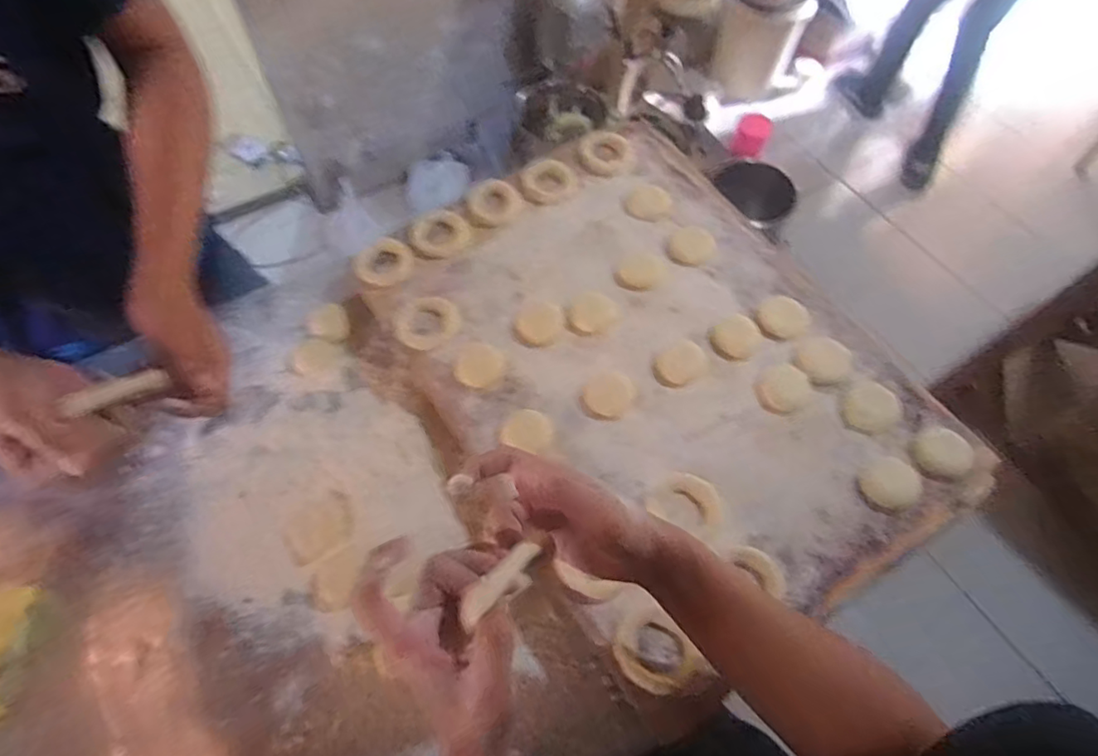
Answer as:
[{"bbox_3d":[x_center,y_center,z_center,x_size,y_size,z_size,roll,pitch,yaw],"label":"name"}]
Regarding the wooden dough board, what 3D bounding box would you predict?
[{"bbox_3d":[0.113,-0.035,0.639,0.449,0.032,0.575,-29,66,-17],"label":"wooden dough board"}]

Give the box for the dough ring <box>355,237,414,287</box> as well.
[{"bbox_3d":[-0.186,-0.132,0.678,0.064,0.014,0.056,-32,67,-18],"label":"dough ring"}]

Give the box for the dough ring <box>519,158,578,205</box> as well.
[{"bbox_3d":[-0.001,-0.244,0.734,0.069,0.010,0.065,1,61,-1],"label":"dough ring"}]

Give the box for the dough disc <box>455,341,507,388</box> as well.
[{"bbox_3d":[-0.070,-0.014,0.619,0.051,0.007,0.049,1,61,-1],"label":"dough disc"}]

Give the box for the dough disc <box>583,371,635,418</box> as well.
[{"bbox_3d":[0.061,0.017,0.603,0.051,0.006,0.047,1,61,-1],"label":"dough disc"}]

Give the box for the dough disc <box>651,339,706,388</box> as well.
[{"bbox_3d":[0.136,-0.015,0.617,0.057,0.006,0.044,-30,66,-17],"label":"dough disc"}]

